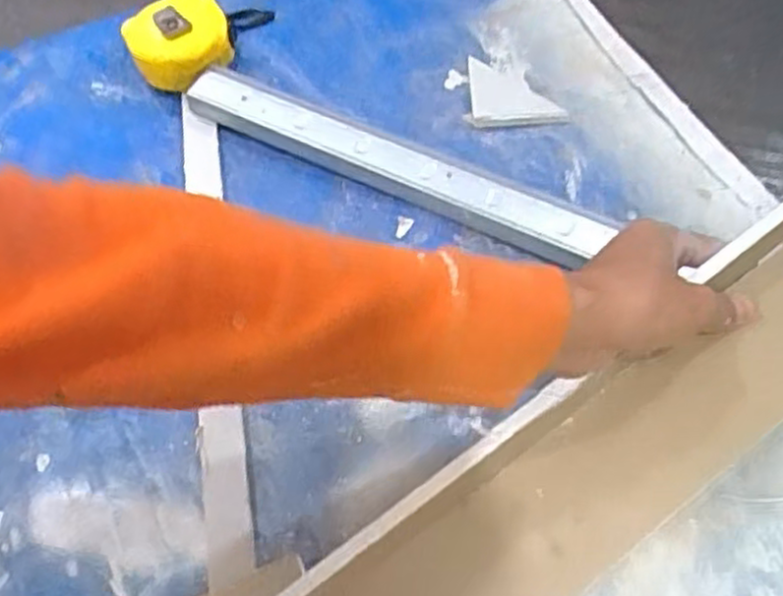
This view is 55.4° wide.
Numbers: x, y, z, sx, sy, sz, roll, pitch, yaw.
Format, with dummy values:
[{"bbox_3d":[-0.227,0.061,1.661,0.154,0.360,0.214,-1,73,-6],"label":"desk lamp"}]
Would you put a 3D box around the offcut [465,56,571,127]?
[{"bbox_3d":[0.098,-0.163,0.588,0.074,0.008,0.068,2,60,5],"label":"offcut"}]

